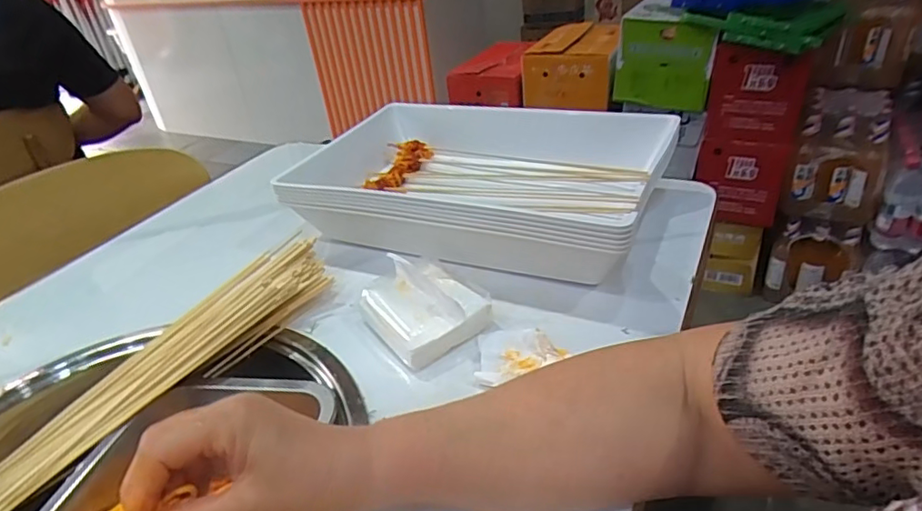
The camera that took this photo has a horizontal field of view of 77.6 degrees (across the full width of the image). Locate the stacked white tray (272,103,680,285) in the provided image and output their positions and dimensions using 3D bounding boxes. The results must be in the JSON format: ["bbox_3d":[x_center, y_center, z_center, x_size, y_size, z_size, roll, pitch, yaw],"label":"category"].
[{"bbox_3d":[0.006,-0.087,0.668,0.413,0.095,0.252,9,36,24],"label":"stacked white tray"}]

